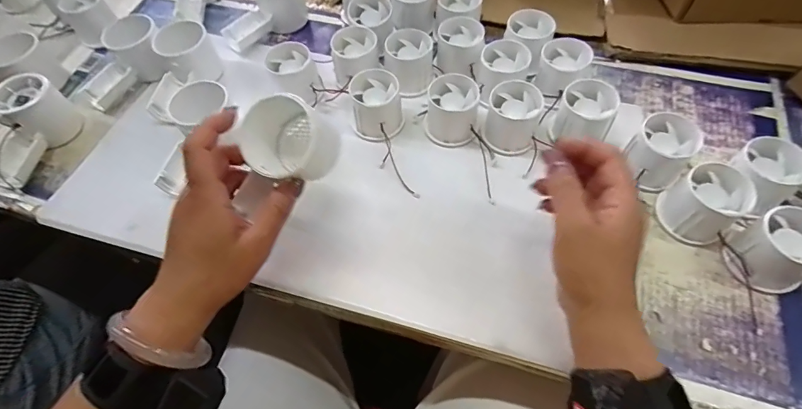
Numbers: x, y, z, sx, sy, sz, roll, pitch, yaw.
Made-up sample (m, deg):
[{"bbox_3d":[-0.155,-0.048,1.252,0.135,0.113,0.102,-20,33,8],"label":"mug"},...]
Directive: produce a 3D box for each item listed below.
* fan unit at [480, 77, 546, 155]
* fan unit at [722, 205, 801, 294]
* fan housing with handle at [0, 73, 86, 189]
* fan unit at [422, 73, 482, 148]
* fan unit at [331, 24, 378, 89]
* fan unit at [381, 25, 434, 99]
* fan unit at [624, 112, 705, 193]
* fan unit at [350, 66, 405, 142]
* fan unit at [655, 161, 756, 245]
[{"bbox_3d":[0.111,-0.087,0.417,0.051,0.047,0.055,16,62,13],"label":"fan unit"},{"bbox_3d":[0.303,0.039,0.334,0.054,0.049,0.054,-2,59,3],"label":"fan unit"},{"bbox_3d":[-0.382,-0.075,0.434,0.060,0.065,0.101,-12,59,-4],"label":"fan housing with handle"},{"bbox_3d":[0.051,-0.097,0.429,0.053,0.046,0.057,-2,59,3],"label":"fan unit"},{"bbox_3d":[-0.052,-0.166,0.471,0.052,0.041,0.056,32,66,20],"label":"fan unit"},{"bbox_3d":[0.009,-0.157,0.462,0.054,0.040,0.064,0,59,3],"label":"fan unit"},{"bbox_3d":[0.238,-0.049,0.386,0.054,0.048,0.056,34,67,21],"label":"fan unit"},{"bbox_3d":[-0.026,-0.103,0.435,0.056,0.042,0.061,-5,59,1],"label":"fan unit"},{"bbox_3d":[0.258,0.000,0.358,0.051,0.048,0.054,-2,59,3],"label":"fan unit"}]

